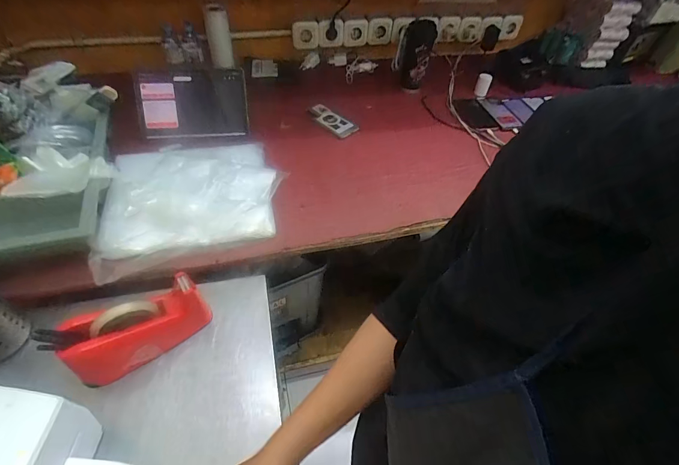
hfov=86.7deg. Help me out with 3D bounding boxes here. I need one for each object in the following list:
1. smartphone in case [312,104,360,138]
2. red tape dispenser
[{"bbox_3d":[-0.020,-0.319,1.009,0.067,0.015,0.150,-34,59,-29],"label":"smartphone in case"},{"bbox_3d":[-0.317,0.141,0.568,0.193,0.107,0.079,-30,57,-27],"label":"red tape dispenser"}]

